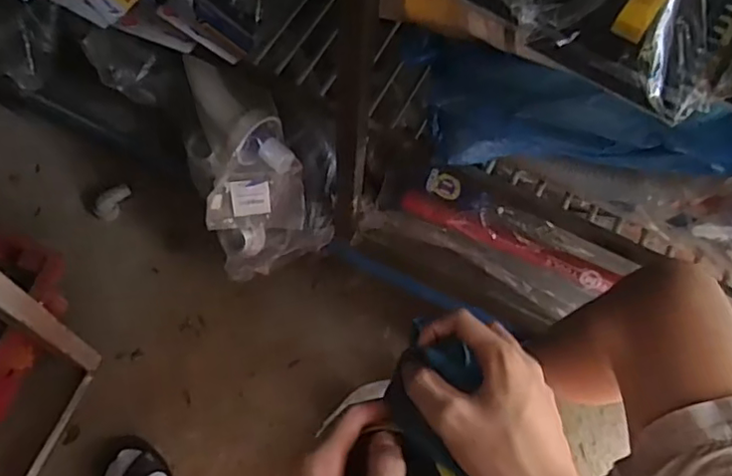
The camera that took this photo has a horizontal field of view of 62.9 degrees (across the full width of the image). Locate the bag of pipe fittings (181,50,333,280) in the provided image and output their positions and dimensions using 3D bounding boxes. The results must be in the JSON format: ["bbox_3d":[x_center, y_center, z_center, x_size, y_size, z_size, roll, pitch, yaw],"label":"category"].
[{"bbox_3d":[-0.153,-0.098,0.865,0.175,0.212,0.235,-15,67,-10],"label":"bag of pipe fittings"}]

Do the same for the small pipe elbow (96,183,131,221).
[{"bbox_3d":[-0.444,-0.061,1.060,0.034,0.038,0.069,42,70,15],"label":"small pipe elbow"}]

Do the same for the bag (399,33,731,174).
[{"bbox_3d":[0.200,-0.111,0.588,0.347,0.112,0.077,15,65,4],"label":"bag"}]

